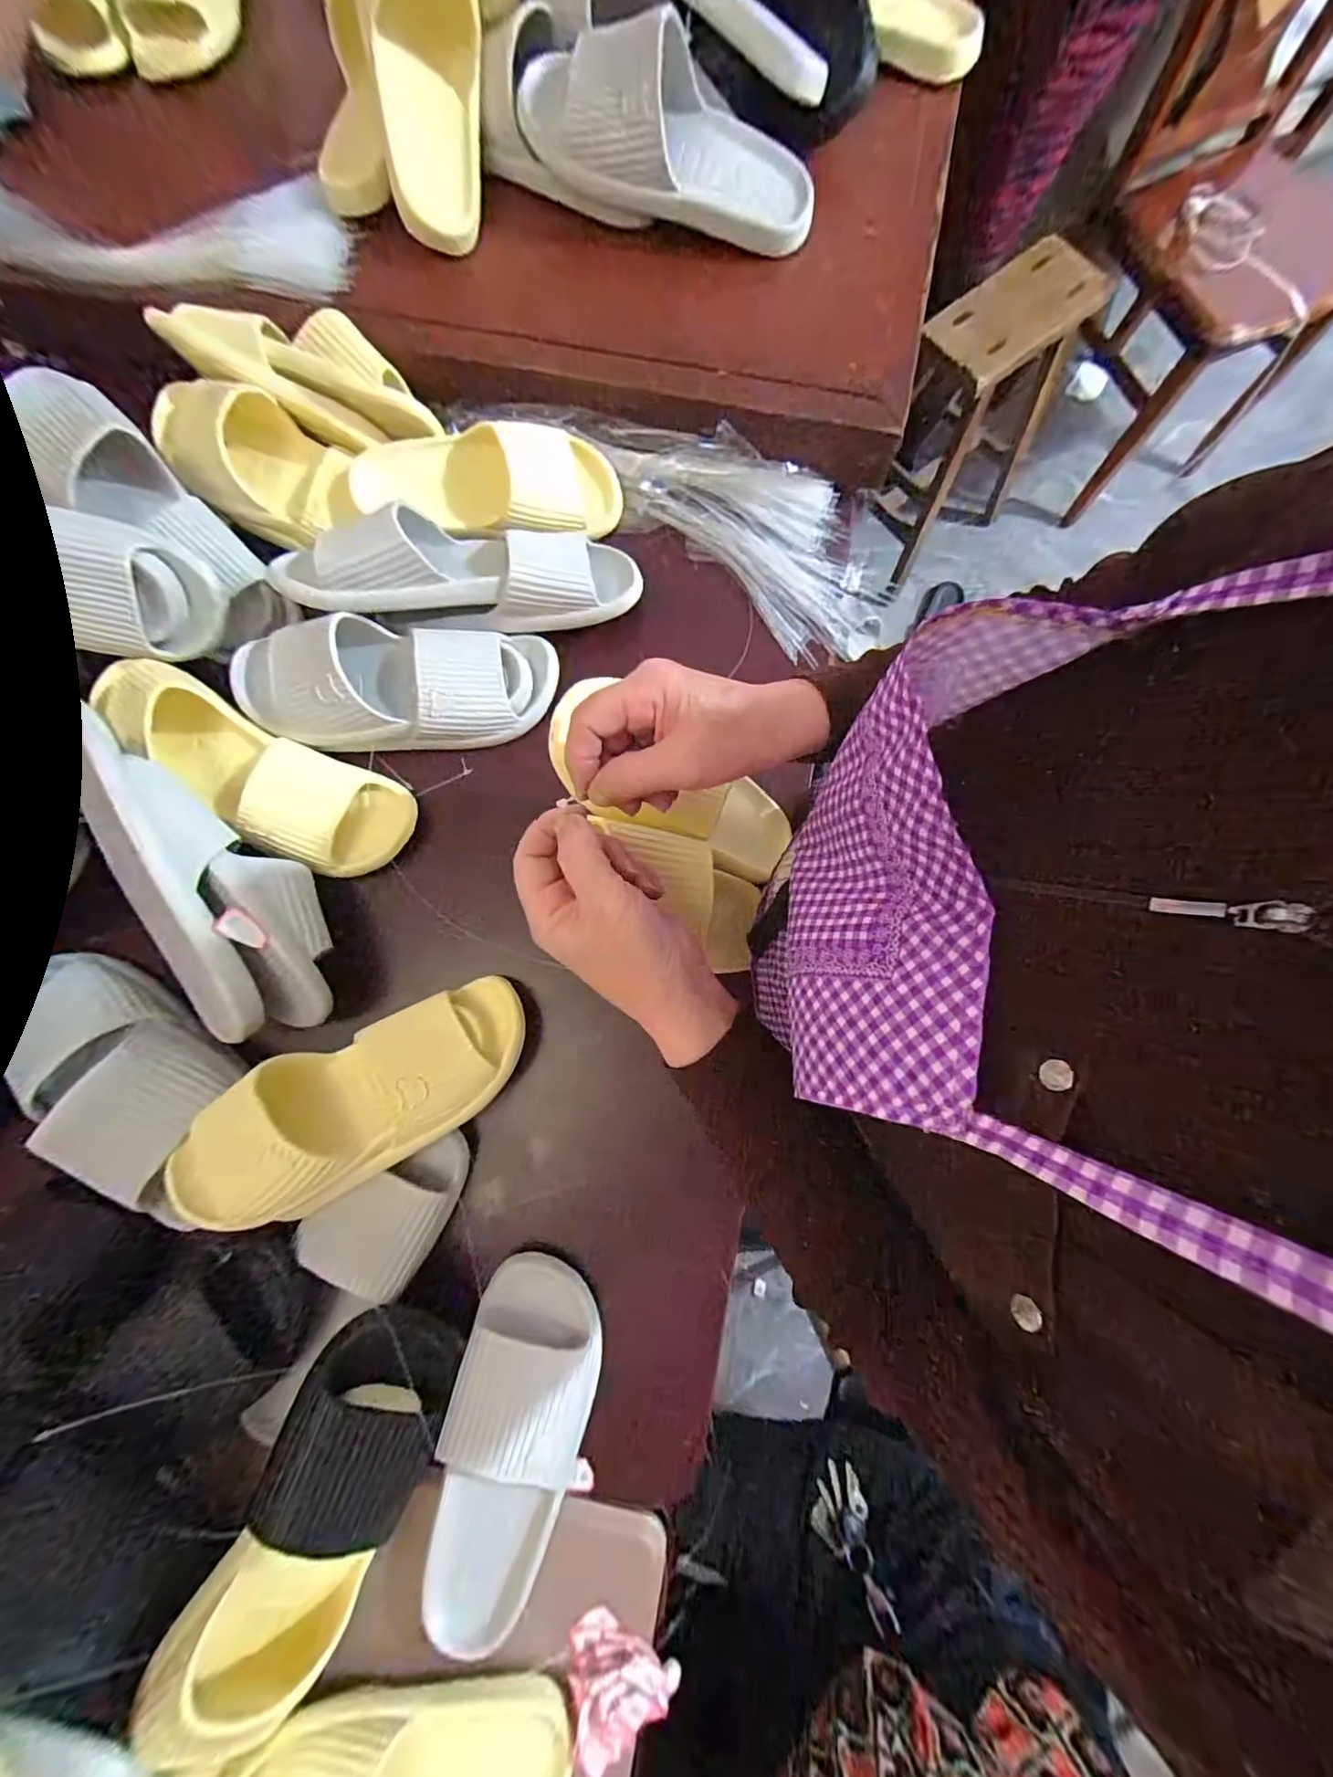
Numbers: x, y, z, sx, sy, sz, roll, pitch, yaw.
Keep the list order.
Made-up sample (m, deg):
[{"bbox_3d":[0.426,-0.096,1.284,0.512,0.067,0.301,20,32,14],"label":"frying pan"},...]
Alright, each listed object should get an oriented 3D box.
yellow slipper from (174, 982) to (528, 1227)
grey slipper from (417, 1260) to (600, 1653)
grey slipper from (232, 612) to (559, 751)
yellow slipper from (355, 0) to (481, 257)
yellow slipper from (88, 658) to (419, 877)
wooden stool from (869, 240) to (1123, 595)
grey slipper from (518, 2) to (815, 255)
[{"bbox_3d":[-0.242,0.167,0.448,0.278,0.072,0.113,-27,81,-22],"label":"yellow slipper"},{"bbox_3d":[-0.116,0.433,0.440,0.103,0.068,0.255,11,80,1],"label":"grey slipper"},{"bbox_3d":[-0.249,-0.193,0.521,0.280,0.078,0.101,-5,80,-2],"label":"grey slipper"},{"bbox_3d":[-0.215,-0.737,0.506,0.092,0.082,0.238,0,99,-1],"label":"yellow slipper"},{"bbox_3d":[-0.383,-0.109,0.513,0.292,0.068,0.112,26,81,4],"label":"yellow slipper"},{"bbox_3d":[0.640,-0.980,1.201,0.380,0.453,0.218,-37,83,-7],"label":"wooden stool"},{"bbox_3d":[0.007,-0.692,0.517,0.278,0.088,0.106,10,80,-12],"label":"grey slipper"}]

